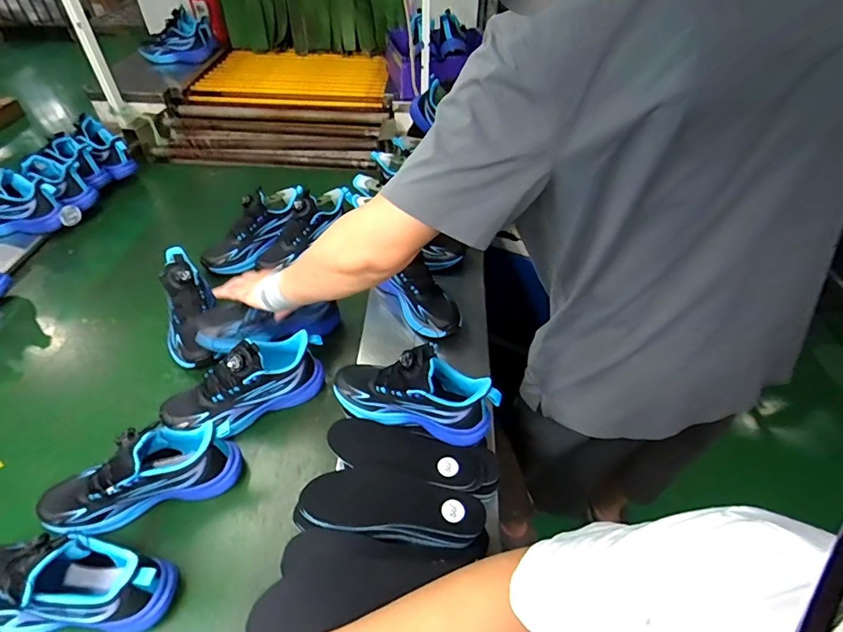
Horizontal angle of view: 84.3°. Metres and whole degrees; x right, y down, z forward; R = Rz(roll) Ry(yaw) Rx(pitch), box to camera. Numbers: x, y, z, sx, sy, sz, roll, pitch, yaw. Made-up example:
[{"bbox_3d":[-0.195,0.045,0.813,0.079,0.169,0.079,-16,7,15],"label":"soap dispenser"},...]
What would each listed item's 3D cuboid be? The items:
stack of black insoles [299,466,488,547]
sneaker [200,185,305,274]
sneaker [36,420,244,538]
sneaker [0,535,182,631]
[{"bbox_3d":[-0.034,0.229,0.578,0.220,0.016,0.077,7,47,3],"label":"stack of black insoles"},{"bbox_3d":[-0.356,-0.195,1.003,0.094,0.088,0.266,30,72,26],"label":"sneaker"},{"bbox_3d":[-0.390,0.213,0.642,0.253,0.128,0.098,-19,48,-19],"label":"sneaker"},{"bbox_3d":[-0.424,0.311,0.539,0.249,0.131,0.088,3,45,1],"label":"sneaker"}]

